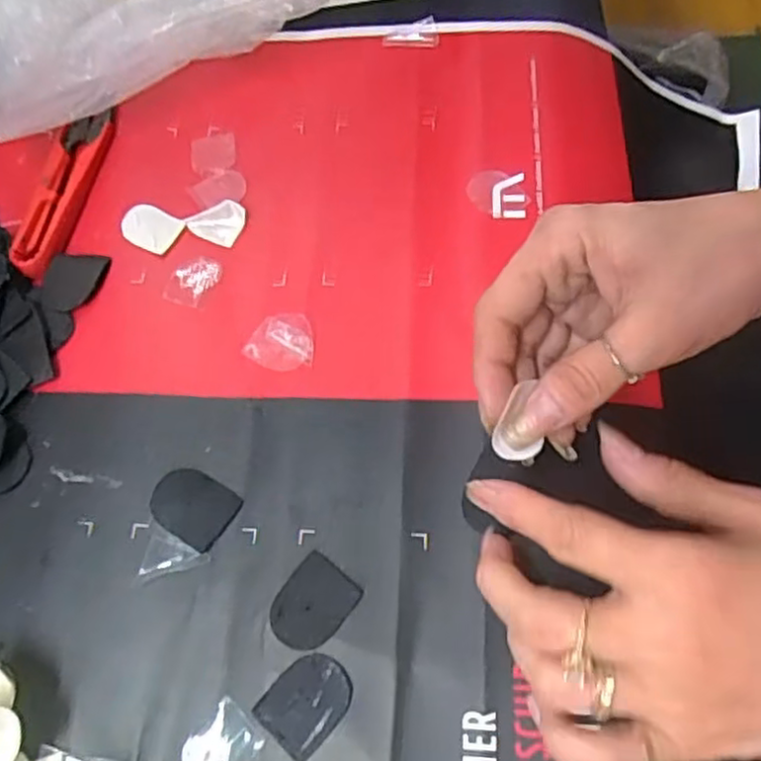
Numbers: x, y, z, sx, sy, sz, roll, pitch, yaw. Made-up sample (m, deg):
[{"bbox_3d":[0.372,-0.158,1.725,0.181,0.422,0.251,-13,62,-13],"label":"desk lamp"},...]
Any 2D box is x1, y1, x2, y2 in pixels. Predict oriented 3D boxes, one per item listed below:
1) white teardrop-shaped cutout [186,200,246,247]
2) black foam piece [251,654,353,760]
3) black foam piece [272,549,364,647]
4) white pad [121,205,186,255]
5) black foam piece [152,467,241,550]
[{"bbox_3d":[-0.082,-0.082,0.352,0.026,0.009,0.021,25,70,13],"label":"white teardrop-shaped cutout"},{"bbox_3d":[-0.028,0.121,0.264,0.027,0.004,0.034,39,74,18],"label":"black foam piece"},{"bbox_3d":[-0.027,0.089,0.278,0.026,0.004,0.034,35,73,16],"label":"black foam piece"},{"bbox_3d":[-0.116,-0.078,0.354,0.029,0.005,0.023,28,71,14],"label":"white pad"},{"bbox_3d":[-0.080,0.052,0.297,0.035,0.004,0.027,30,71,15],"label":"black foam piece"}]

